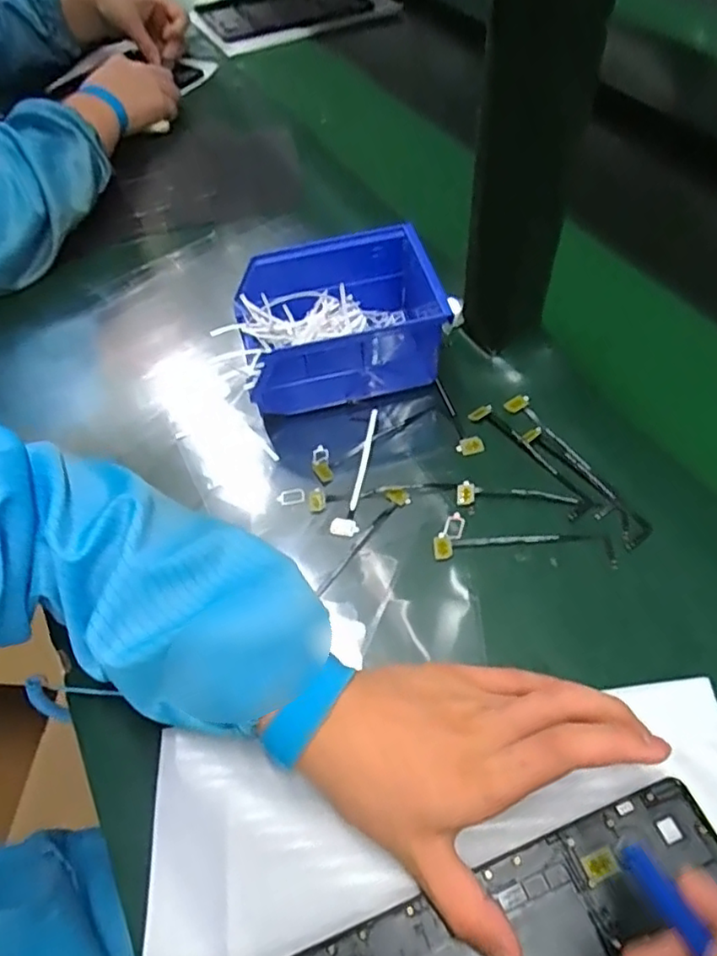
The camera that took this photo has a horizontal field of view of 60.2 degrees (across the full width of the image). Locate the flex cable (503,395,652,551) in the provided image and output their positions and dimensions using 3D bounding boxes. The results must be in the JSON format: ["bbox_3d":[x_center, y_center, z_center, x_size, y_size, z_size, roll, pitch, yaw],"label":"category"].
[{"bbox_3d":[0.141,-0.010,0.402,0.021,0.004,0.131,-25,57,-13],"label":"flex cable"}]

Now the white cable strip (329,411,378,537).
[{"bbox_3d":[-0.003,-0.005,0.412,0.018,0.011,0.096,5,55,8],"label":"white cable strip"}]

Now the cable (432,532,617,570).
[{"bbox_3d":[0.099,0.042,0.371,0.106,0.004,0.024,-2,55,3],"label":"cable"}]

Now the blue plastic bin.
[{"bbox_3d":[-0.013,-0.110,0.447,0.137,0.072,0.100,-13,55,-4],"label":"blue plastic bin"}]

